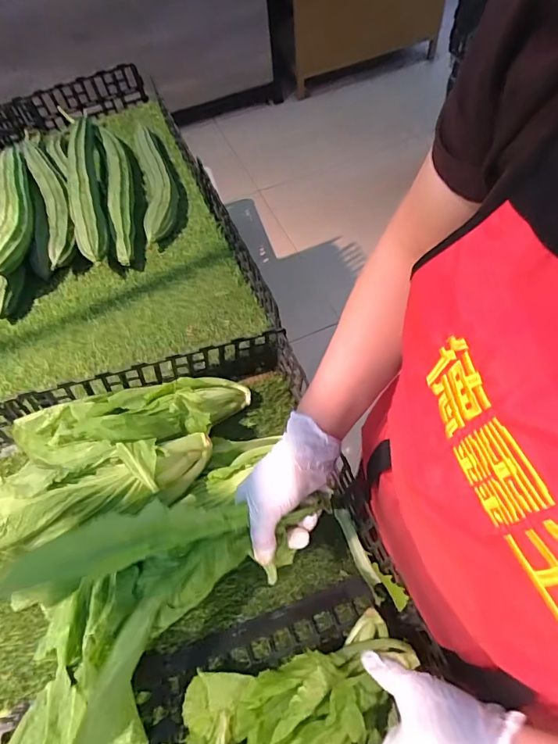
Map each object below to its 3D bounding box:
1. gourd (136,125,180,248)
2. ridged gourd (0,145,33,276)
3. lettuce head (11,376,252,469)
[{"bbox_3d":[-0.216,-0.347,0.800,0.067,0.042,0.295,-11,58,-2],"label":"gourd"},{"bbox_3d":[-0.428,-0.271,0.725,0.065,0.043,0.297,-12,58,-3],"label":"ridged gourd"},{"bbox_3d":[-0.167,0.051,0.542,0.287,0.098,0.094,-12,58,-19],"label":"lettuce head"}]

